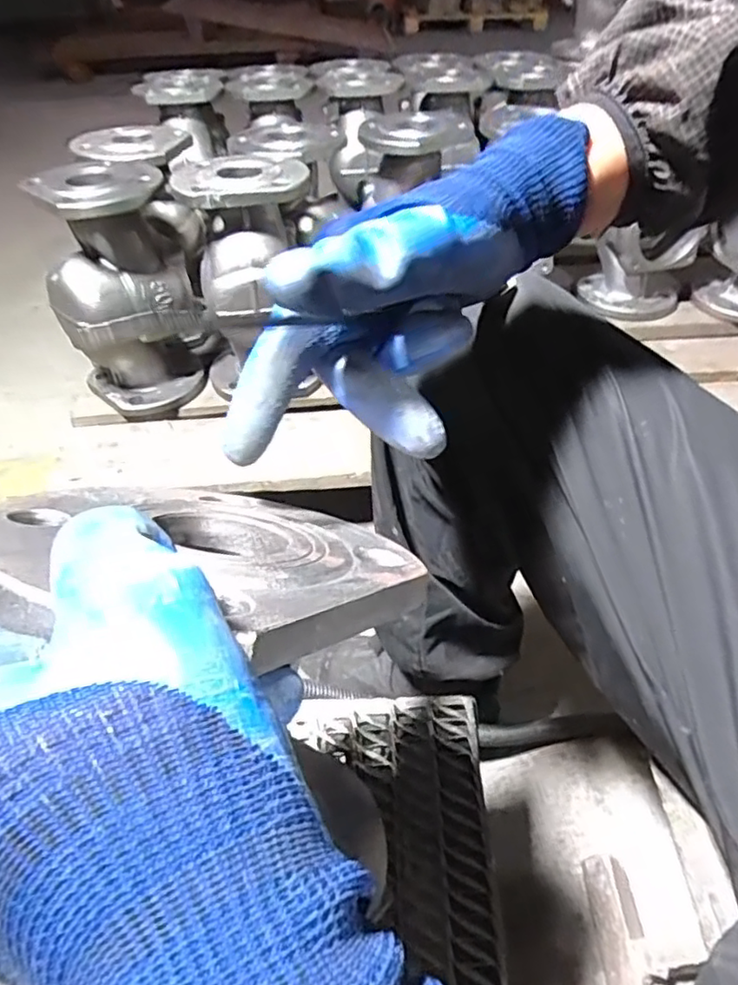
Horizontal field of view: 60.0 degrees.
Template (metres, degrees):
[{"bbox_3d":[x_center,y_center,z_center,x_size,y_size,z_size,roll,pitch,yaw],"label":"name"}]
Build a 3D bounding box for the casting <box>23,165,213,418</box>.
[{"bbox_3d":[-0.309,-0.252,0.814,0.162,0.279,0.162,-17,44,-17],"label":"casting"}]

